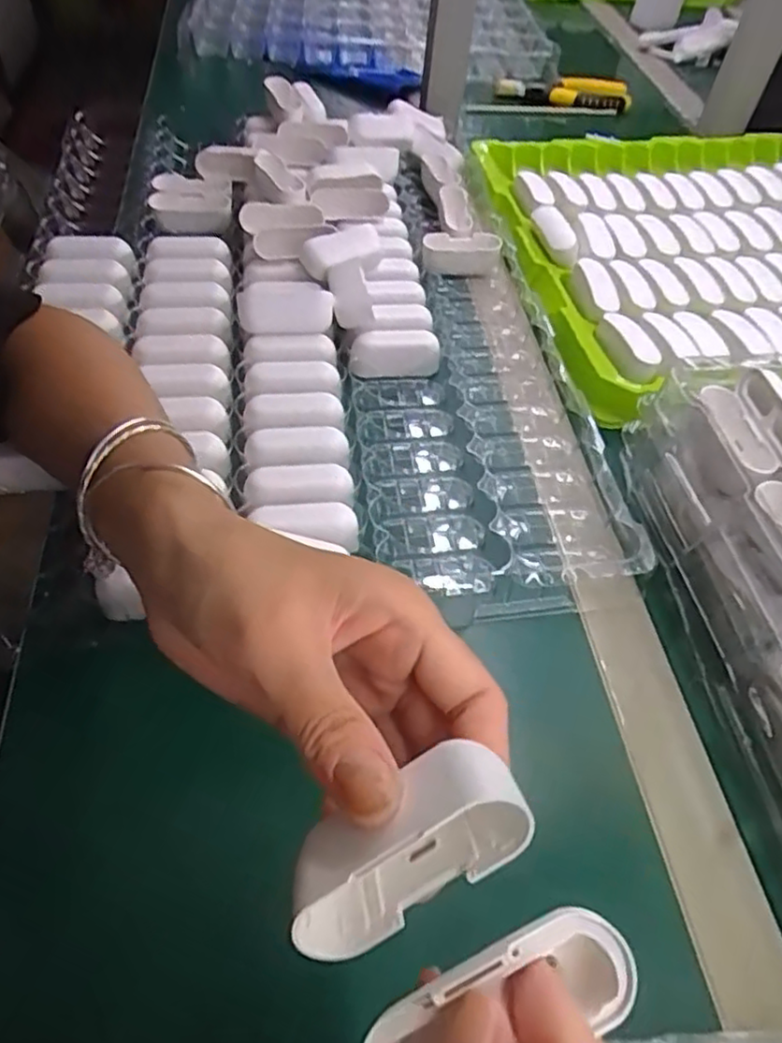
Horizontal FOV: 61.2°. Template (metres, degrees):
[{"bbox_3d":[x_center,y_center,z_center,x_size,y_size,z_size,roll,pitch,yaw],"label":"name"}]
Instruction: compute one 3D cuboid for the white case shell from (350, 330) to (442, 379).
[{"bbox_3d":[0.002,-0.118,0.475,0.065,0.027,0.022,-9,54,-11],"label":"white case shell"}]

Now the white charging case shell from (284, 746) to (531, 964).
[{"bbox_3d":[0.003,0.083,0.169,0.067,0.027,0.030,-39,60,8],"label":"white charging case shell"}]

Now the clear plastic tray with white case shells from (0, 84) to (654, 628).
[{"bbox_3d":[-0.066,-0.177,0.501,0.379,0.043,0.548,-3,53,-6],"label":"clear plastic tray with white case shells"}]

